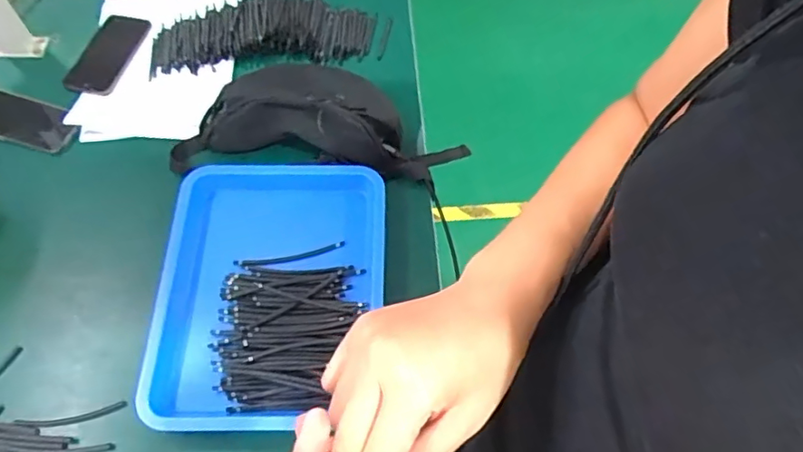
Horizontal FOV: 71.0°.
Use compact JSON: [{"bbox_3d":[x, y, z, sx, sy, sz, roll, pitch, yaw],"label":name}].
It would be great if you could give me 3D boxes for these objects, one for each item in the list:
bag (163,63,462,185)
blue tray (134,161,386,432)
[{"bbox_3d":[-0.113,-0.167,0.788,0.402,0.083,0.189,1,61,-1],"label":"bag"},{"bbox_3d":[-0.160,0.074,0.687,0.277,0.039,0.334,0,61,-1],"label":"blue tray"}]

